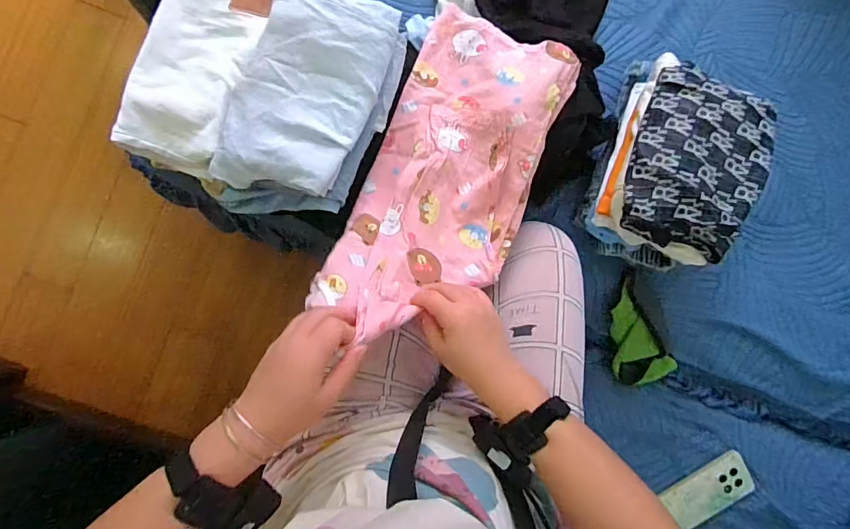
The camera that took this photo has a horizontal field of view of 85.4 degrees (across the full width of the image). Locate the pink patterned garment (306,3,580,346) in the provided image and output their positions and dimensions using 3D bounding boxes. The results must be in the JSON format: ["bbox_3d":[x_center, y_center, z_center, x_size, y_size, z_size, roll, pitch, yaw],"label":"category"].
[{"bbox_3d":[0.033,-0.115,0.577,0.213,0.095,0.460,27,75,-1],"label":"pink patterned garment"}]

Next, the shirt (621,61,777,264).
[{"bbox_3d":[0.356,-0.139,0.596,0.163,0.052,0.255,22,88,-1],"label":"shirt"}]

